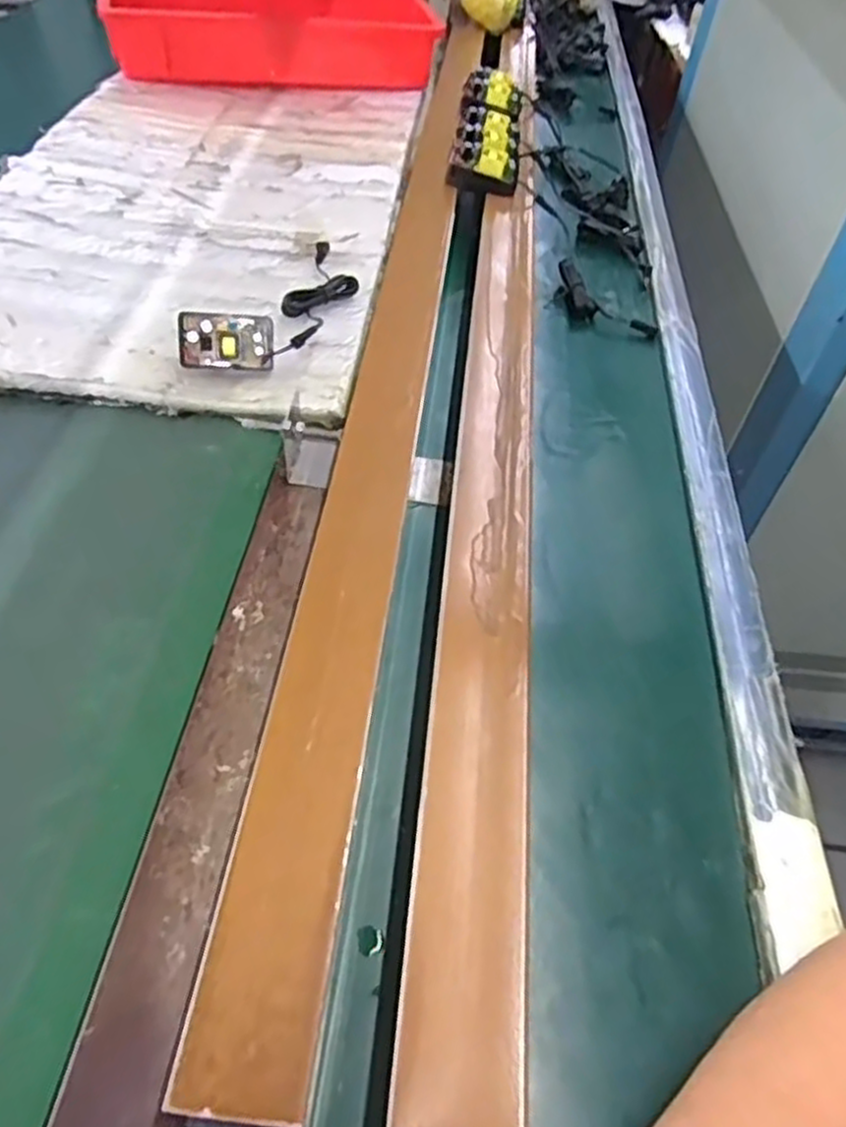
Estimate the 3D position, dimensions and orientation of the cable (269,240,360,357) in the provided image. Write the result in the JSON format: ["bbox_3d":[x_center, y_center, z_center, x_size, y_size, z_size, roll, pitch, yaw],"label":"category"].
[{"bbox_3d":[-0.089,-0.238,0.668,0.052,0.022,0.193,9,48,4],"label":"cable"}]

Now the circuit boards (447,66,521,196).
[{"bbox_3d":[0.076,-0.496,0.858,0.067,0.031,0.299,7,48,1],"label":"circuit boards"}]

